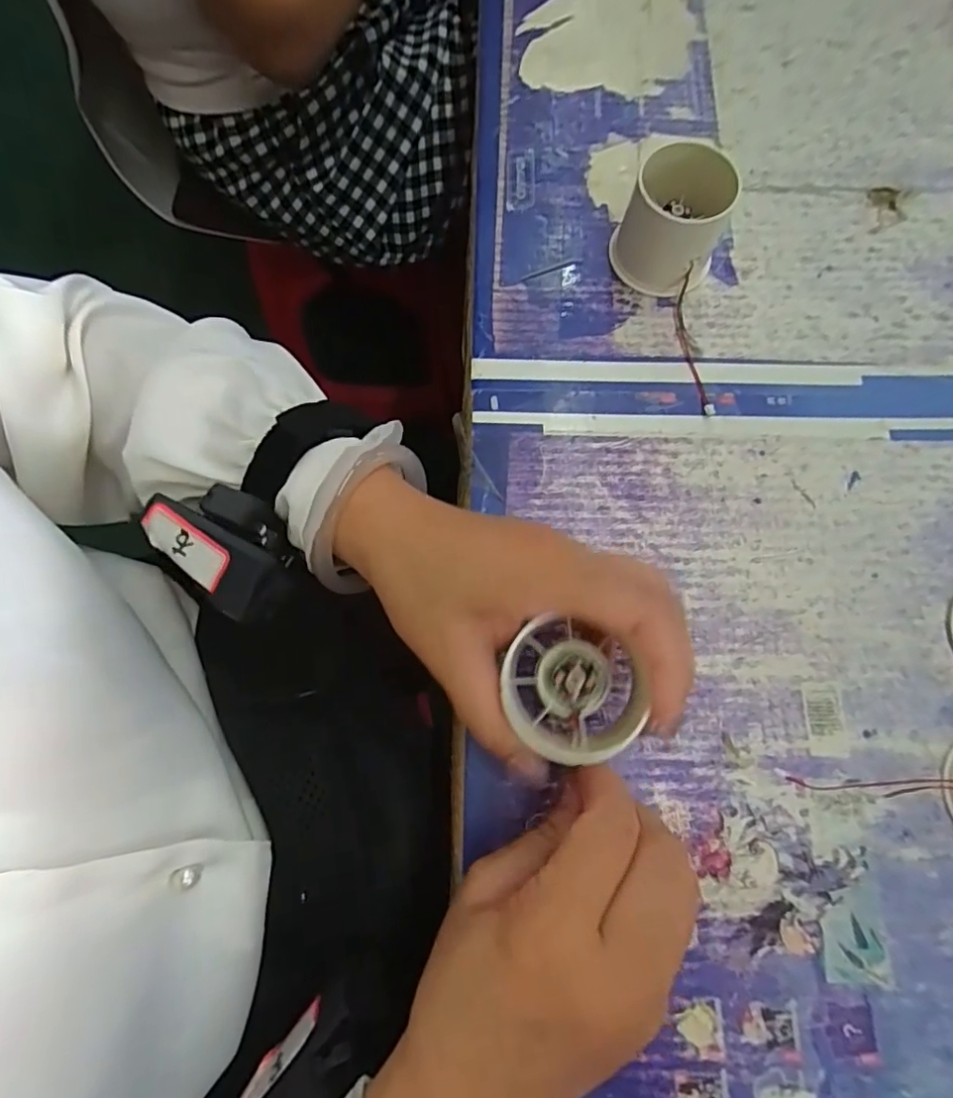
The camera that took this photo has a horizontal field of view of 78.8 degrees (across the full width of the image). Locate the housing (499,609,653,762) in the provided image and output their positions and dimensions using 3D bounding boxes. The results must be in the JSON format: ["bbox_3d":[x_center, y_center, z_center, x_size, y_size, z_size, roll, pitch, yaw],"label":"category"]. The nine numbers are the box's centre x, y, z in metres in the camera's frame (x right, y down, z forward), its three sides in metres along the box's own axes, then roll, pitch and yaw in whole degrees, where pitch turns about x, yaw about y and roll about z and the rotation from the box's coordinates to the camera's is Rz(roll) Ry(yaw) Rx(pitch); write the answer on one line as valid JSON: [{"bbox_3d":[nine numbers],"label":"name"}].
[{"bbox_3d":[0.037,0.051,0.214,0.053,0.034,0.049,0,75,0],"label":"housing"}]

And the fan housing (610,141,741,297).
[{"bbox_3d":[0.103,-0.171,0.306,0.051,0.055,0.046,24,76,6],"label":"fan housing"}]

